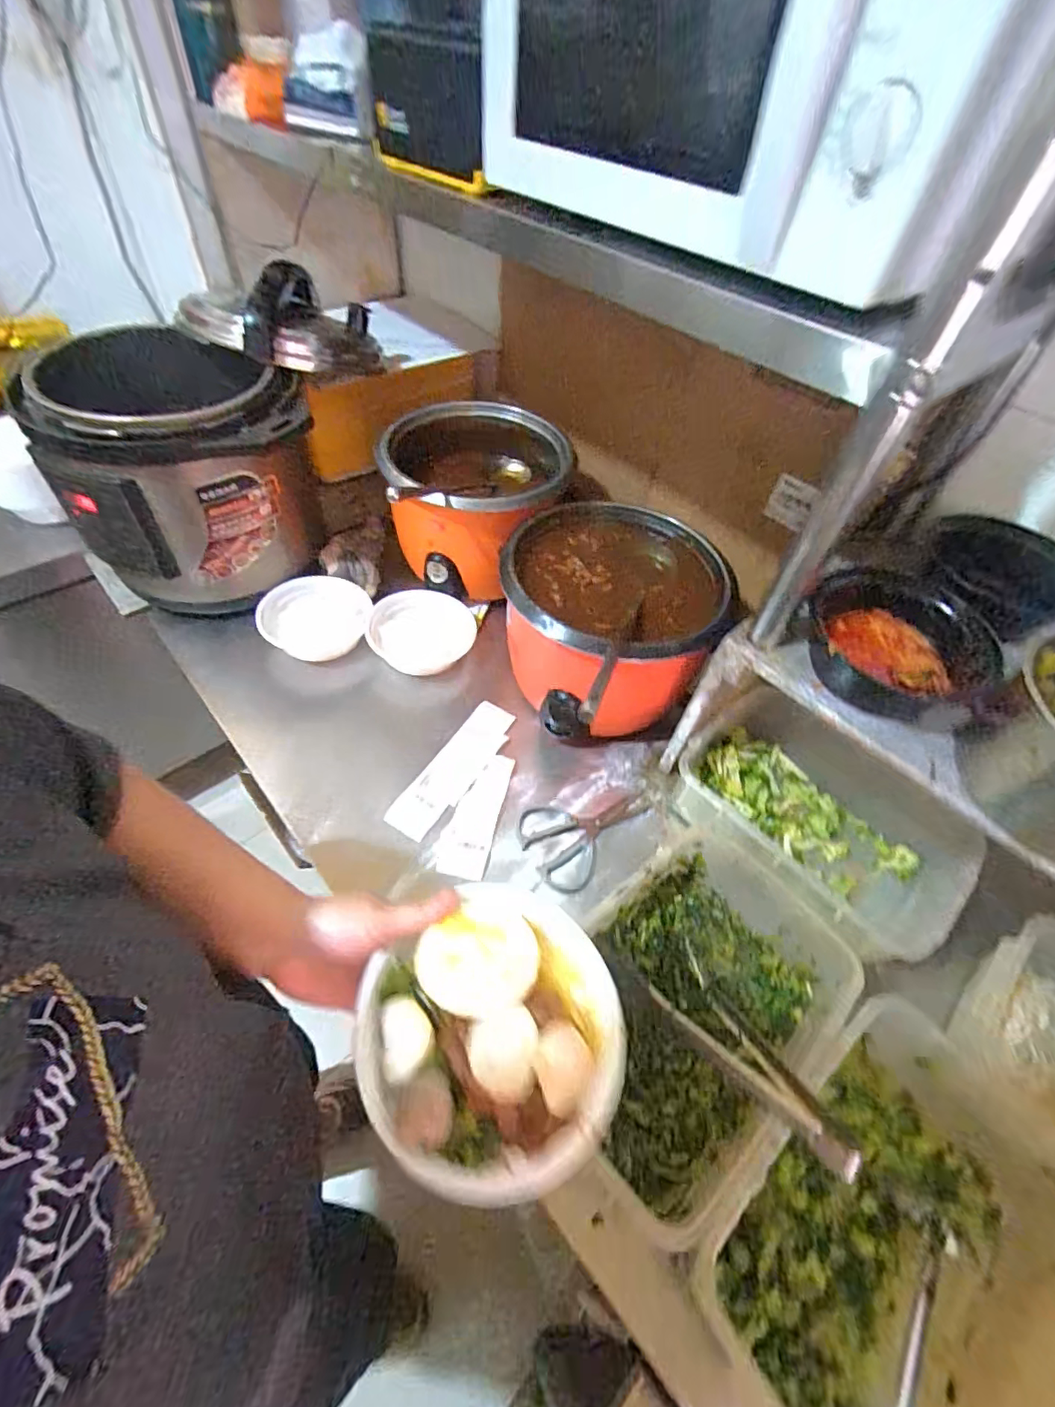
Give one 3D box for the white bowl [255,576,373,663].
[{"bbox_3d":[-0.337,-0.129,0.883,0.164,0.068,0.154,3,51,-4],"label":"white bowl"}]

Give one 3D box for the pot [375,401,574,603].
[{"bbox_3d":[-0.094,-0.334,0.918,0.276,0.220,0.260,3,51,-4],"label":"pot"}]

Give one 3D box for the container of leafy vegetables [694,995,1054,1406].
[{"bbox_3d":[0.298,0.435,0.452,0.327,0.125,0.216,-30,60,-26],"label":"container of leafy vegetables"}]

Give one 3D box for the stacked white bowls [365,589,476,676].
[{"bbox_3d":[-0.172,-0.111,0.892,0.161,0.058,0.148,2,65,-4],"label":"stacked white bowls"}]

